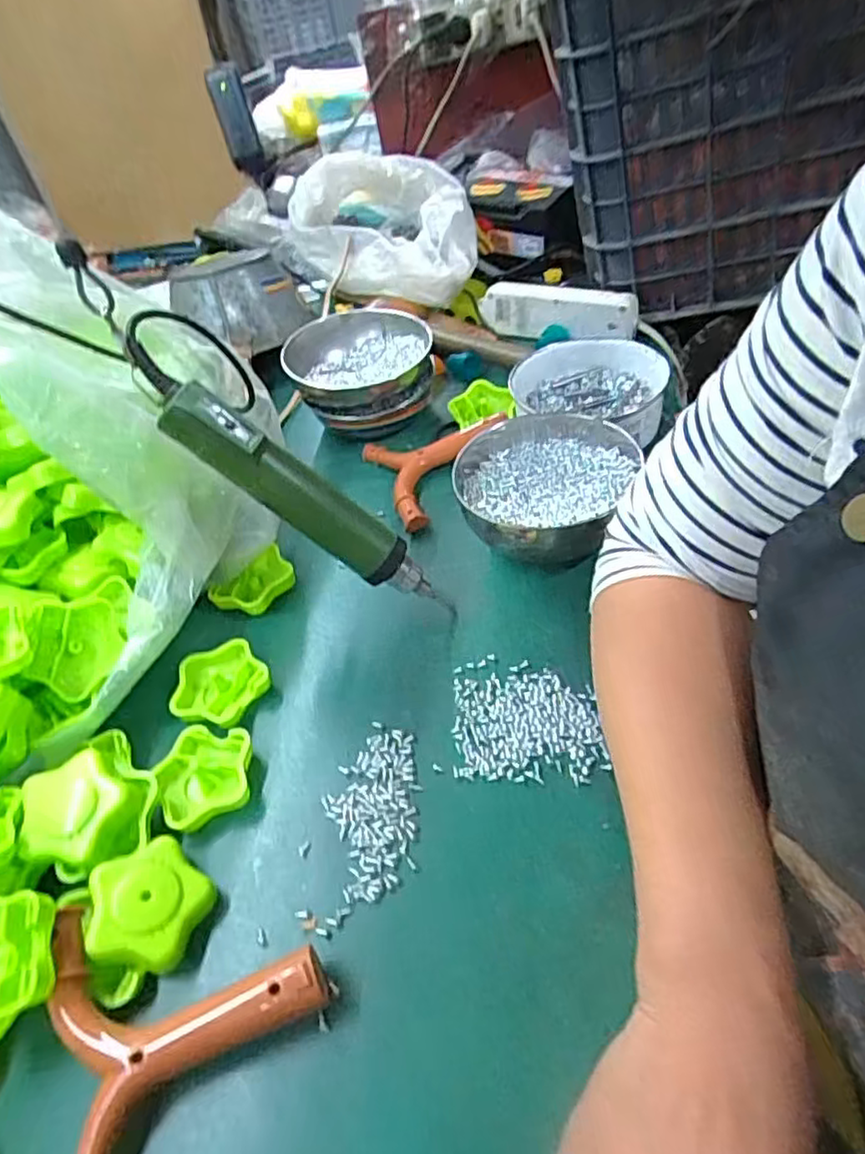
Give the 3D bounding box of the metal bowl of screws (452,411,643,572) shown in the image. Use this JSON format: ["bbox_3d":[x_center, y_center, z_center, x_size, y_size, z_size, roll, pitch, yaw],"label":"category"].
[{"bbox_3d":[0.088,-0.066,0.564,0.138,0.071,0.164,13,52,22],"label":"metal bowl of screws"}]

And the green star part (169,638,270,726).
[{"bbox_3d":[-0.158,0.080,0.493,0.067,0.017,0.066,-35,49,-20],"label":"green star part"}]

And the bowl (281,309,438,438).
[{"bbox_3d":[-0.070,-0.208,0.689,0.146,0.080,0.120,-14,47,-1],"label":"bowl"}]

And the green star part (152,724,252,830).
[{"bbox_3d":[-0.150,0.130,0.445,0.063,0.023,0.067,-29,47,-15],"label":"green star part"}]

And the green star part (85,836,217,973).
[{"bbox_3d":[-0.163,0.187,0.378,0.066,0.020,0.063,36,47,17],"label":"green star part"}]

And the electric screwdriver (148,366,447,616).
[{"bbox_3d":[-0.079,-0.047,0.472,0.040,0.257,0.030,-33,32,34],"label":"electric screwdriver"}]

